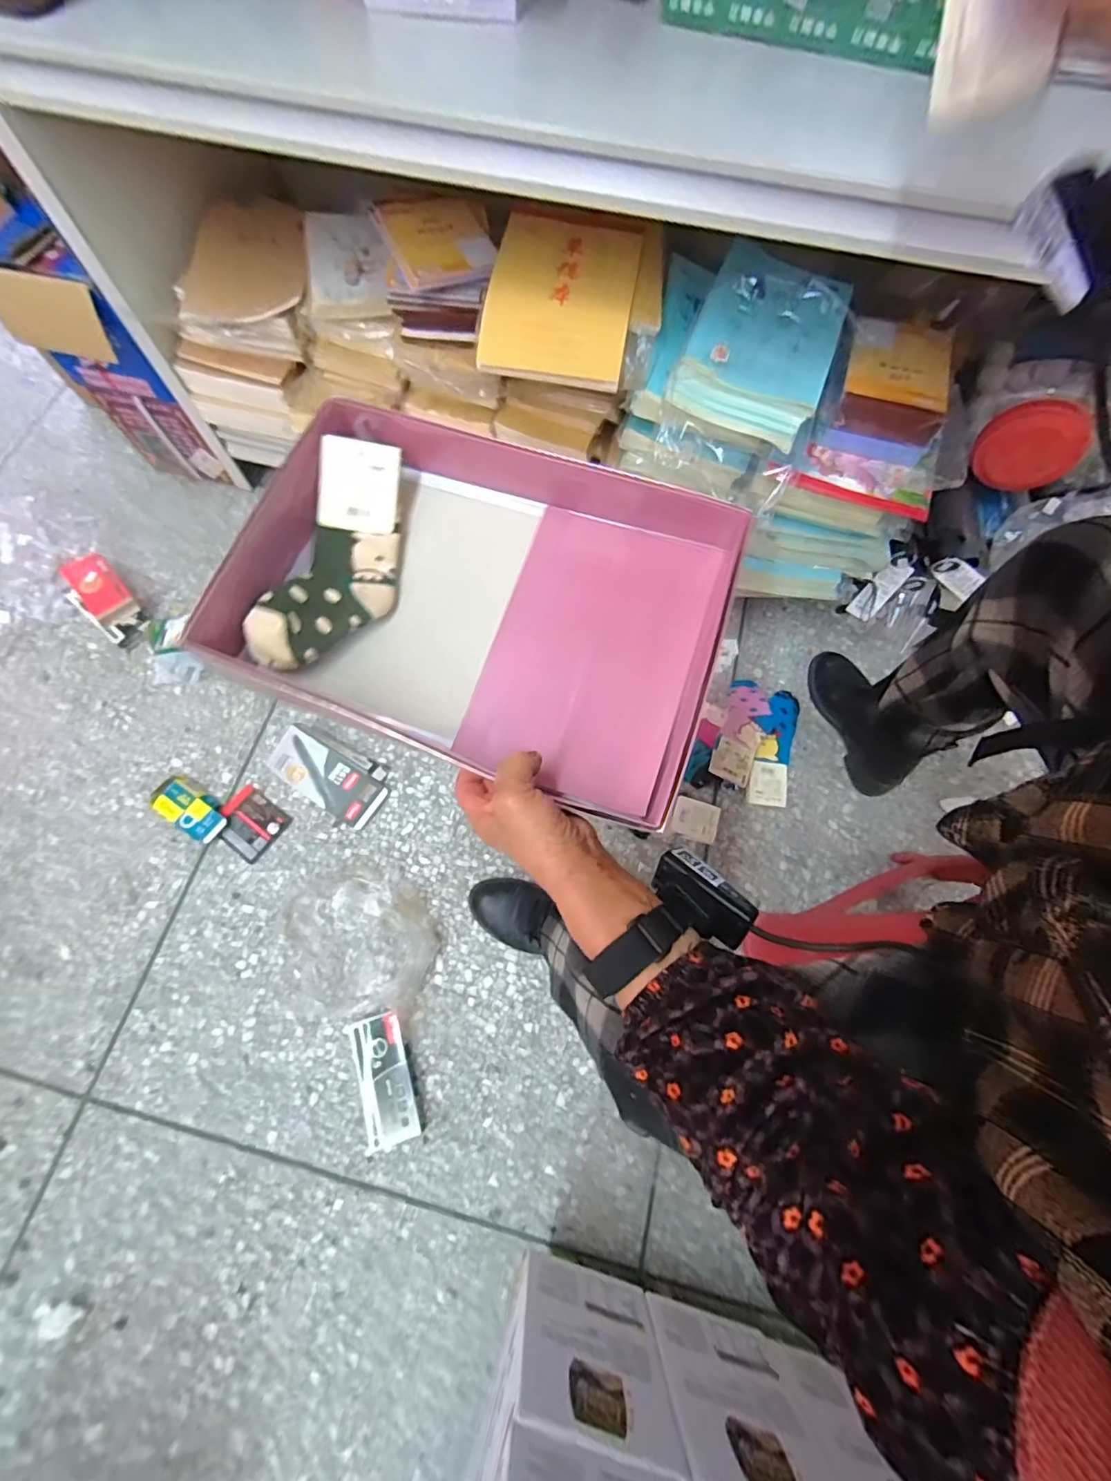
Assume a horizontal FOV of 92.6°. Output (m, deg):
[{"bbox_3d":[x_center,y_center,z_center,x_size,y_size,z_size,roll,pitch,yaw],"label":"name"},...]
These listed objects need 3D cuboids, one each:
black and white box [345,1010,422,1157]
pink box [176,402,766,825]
[{"bbox_3d":[-0.241,0.471,0.741,0.075,0.028,0.162,-18,70,-9],"label":"black and white box"},{"bbox_3d":[-0.058,-0.109,0.434,0.377,0.104,0.250,20,69,6],"label":"pink box"}]

